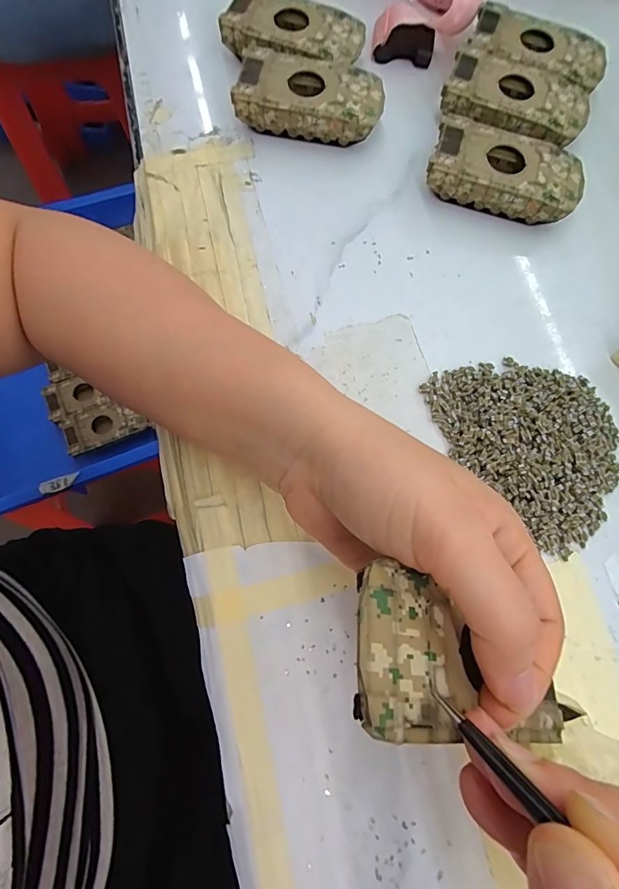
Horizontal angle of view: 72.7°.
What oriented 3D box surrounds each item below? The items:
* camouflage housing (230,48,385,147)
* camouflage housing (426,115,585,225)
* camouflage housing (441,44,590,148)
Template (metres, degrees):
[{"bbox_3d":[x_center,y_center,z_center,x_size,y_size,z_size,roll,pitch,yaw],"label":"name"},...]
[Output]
[{"bbox_3d":[0.001,-0.236,0.290,0.095,0.027,0.050,10,75,1],"label":"camouflage housing"},{"bbox_3d":[0.129,-0.178,0.279,0.095,0.027,0.049,17,75,3],"label":"camouflage housing"},{"bbox_3d":[0.143,-0.238,0.295,0.095,0.024,0.059,17,75,3],"label":"camouflage housing"}]

